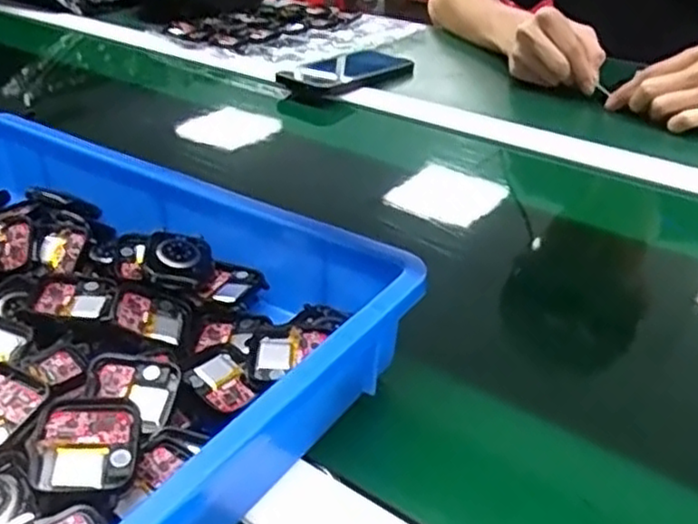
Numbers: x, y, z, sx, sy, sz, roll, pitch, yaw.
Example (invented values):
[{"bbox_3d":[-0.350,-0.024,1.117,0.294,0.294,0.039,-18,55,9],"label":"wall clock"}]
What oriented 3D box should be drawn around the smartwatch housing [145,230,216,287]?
[{"bbox_3d":[-0.098,-0.002,0.415,0.038,0.007,0.035,7,53,-25],"label":"smartwatch housing"}]

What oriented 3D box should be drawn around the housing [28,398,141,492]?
[{"bbox_3d":[-0.100,0.070,0.272,0.038,0.012,0.041,-6,32,-9],"label":"housing"}]

